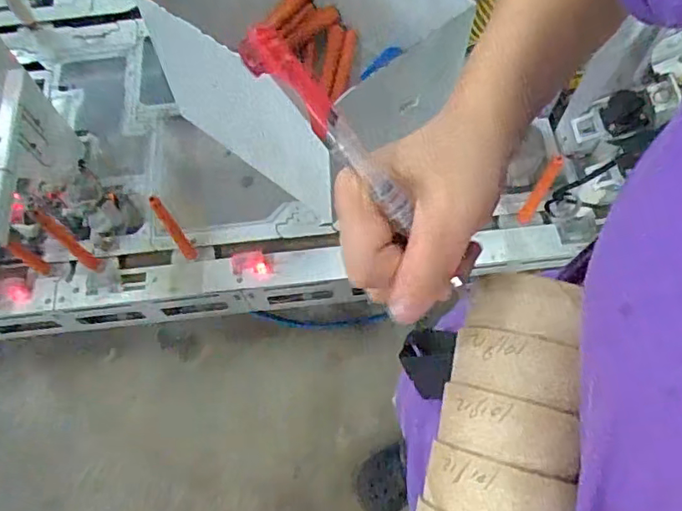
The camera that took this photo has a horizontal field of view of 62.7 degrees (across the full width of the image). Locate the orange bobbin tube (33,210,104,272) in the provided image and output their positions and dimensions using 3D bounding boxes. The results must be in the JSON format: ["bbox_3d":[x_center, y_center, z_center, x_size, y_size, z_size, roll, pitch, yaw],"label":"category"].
[{"bbox_3d":[-0.483,-0.025,0.991,0.025,0.154,0.025,28,68,39],"label":"orange bobbin tube"}]

